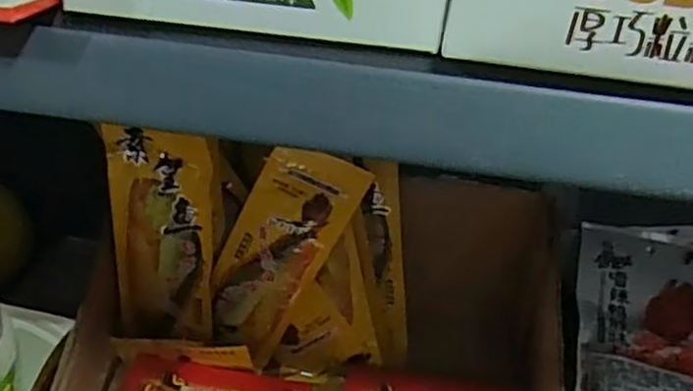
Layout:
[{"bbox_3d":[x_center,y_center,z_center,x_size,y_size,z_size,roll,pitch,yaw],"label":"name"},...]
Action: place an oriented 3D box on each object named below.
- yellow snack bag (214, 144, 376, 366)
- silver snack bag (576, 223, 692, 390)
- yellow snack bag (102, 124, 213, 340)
[{"bbox_3d":[-0.053,0.048,0.529,0.073,0.181,0.020,15,25,-27],"label":"yellow snack bag"},{"bbox_3d":[0.230,0.111,0.527,0.106,0.015,0.184,10,60,6],"label":"silver snack bag"},{"bbox_3d":[-0.136,0.034,0.517,0.070,0.170,0.018,4,31,-3],"label":"yellow snack bag"}]

